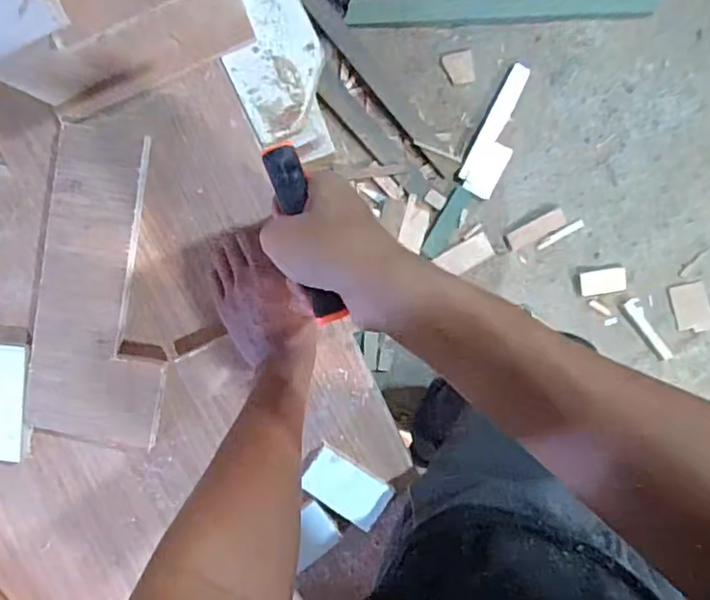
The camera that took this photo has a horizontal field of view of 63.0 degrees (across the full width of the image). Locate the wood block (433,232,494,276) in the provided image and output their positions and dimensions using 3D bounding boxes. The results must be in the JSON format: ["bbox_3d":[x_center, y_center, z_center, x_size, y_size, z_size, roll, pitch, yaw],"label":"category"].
[{"bbox_3d":[0.245,-0.096,1.281,0.122,0.013,0.060,-30,93,2],"label":"wood block"}]

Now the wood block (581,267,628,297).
[{"bbox_3d":[0.550,-0.039,1.282,0.094,0.023,0.054,-9,93,1],"label":"wood block"}]

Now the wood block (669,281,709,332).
[{"bbox_3d":[0.726,0.017,1.246,0.076,0.012,0.106,-13,86,15],"label":"wood block"}]

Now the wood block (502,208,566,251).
[{"bbox_3d":[0.396,-0.154,1.273,0.137,0.015,0.041,-27,93,2],"label":"wood block"}]

